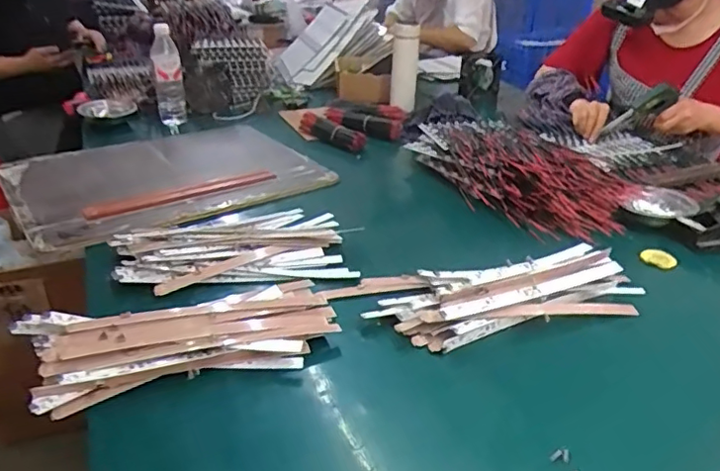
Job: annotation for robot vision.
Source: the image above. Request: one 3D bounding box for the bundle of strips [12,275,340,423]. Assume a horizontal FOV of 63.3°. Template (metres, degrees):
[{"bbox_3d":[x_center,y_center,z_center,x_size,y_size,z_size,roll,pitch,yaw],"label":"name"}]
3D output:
[{"bbox_3d":[-0.200,0.106,0.681,0.337,0.041,0.196,-15,31,-26],"label":"bundle of strips"}]

